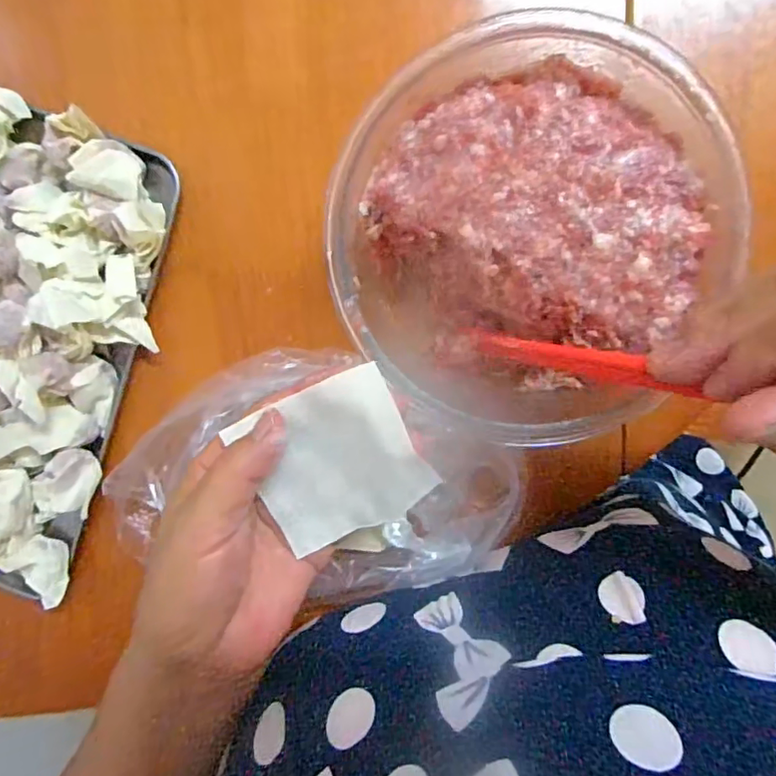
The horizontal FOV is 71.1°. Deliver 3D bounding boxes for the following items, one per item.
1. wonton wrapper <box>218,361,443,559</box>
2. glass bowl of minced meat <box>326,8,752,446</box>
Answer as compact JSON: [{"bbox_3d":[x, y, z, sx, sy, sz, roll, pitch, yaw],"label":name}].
[{"bbox_3d":[-0.024,0.033,0.236,0.076,0.008,0.070,-23,108,22],"label":"wonton wrapper"},{"bbox_3d":[0.058,-0.067,0.253,0.159,0.066,0.161,0,97,3],"label":"glass bowl of minced meat"}]

